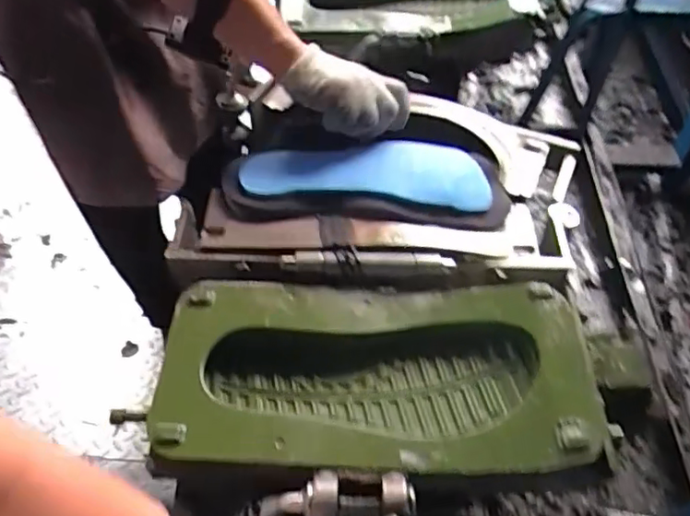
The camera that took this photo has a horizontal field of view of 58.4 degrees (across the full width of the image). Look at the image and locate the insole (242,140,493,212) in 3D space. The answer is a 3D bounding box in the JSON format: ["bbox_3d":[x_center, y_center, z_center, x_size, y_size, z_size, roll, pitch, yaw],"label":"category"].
[{"bbox_3d":[0.018,-0.091,0.649,0.260,0.028,0.078,3,48,4],"label":"insole"}]

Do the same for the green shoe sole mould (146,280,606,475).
[{"bbox_3d":[0.022,0.101,0.527,0.345,0.046,0.173,0,51,1],"label":"green shoe sole mould"}]

